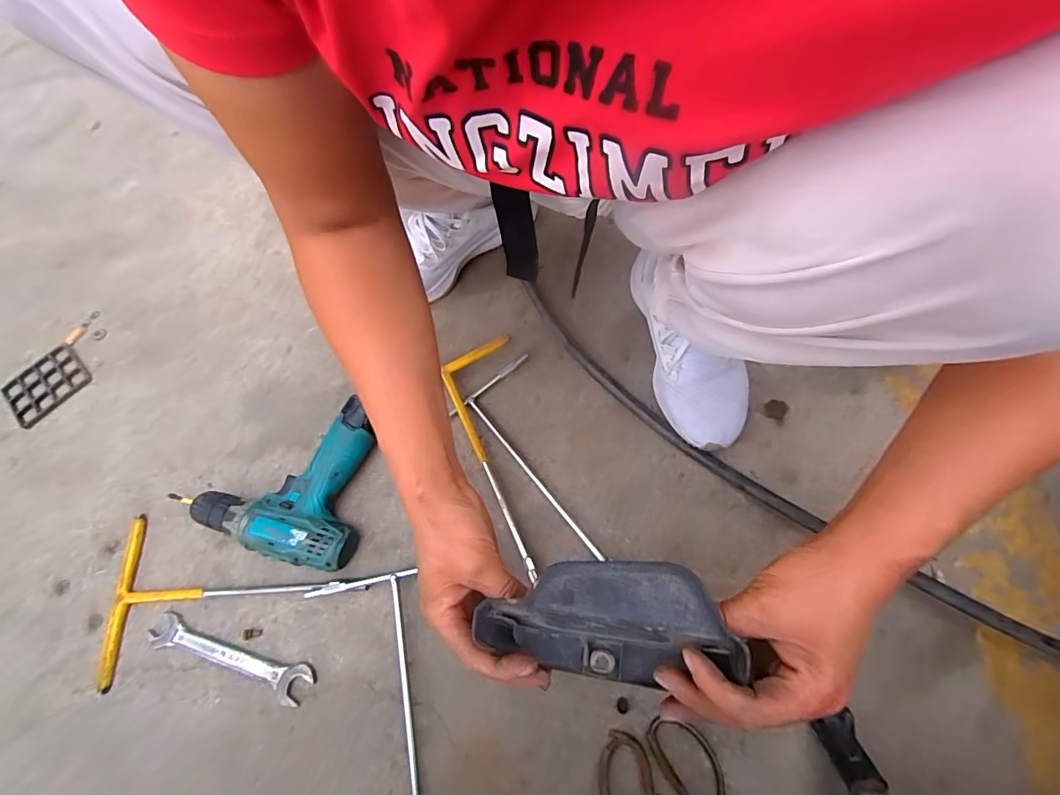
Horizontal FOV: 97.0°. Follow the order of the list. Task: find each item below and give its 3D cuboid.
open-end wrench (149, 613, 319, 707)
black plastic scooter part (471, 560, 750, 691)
[{"bbox_3d":[-0.316,0.274,0.493,0.184,0.011,0.036,16,70,9],"label":"open-end wrench"},{"bbox_3d":[0.045,0.147,0.309,0.149,0.084,0.073,2,69,3],"label":"black plastic scooter part"}]

